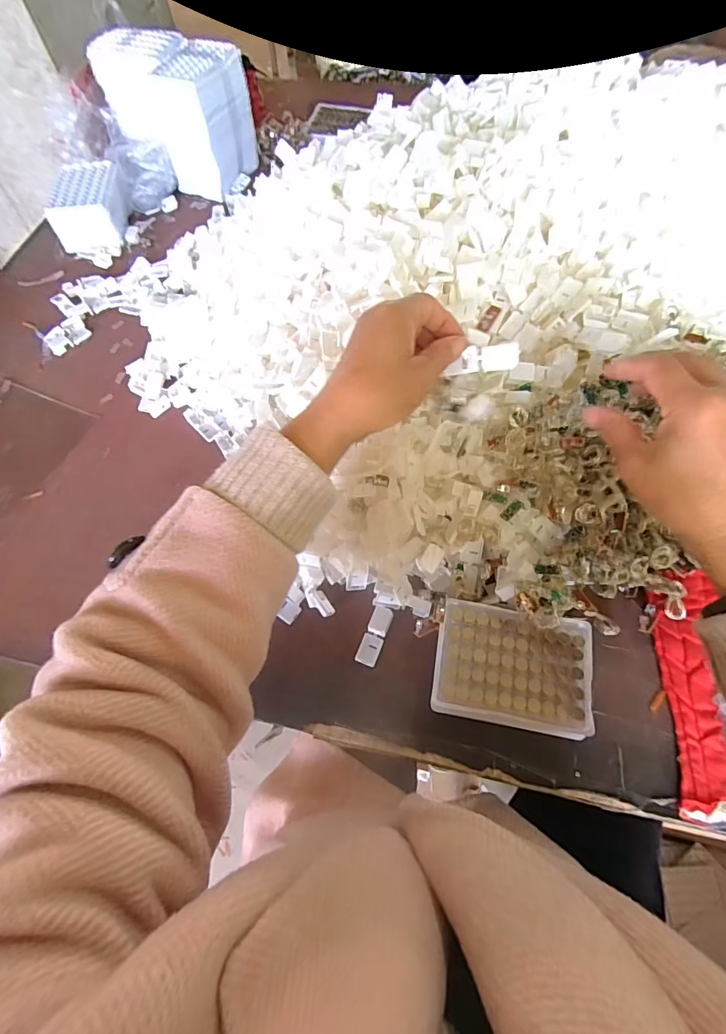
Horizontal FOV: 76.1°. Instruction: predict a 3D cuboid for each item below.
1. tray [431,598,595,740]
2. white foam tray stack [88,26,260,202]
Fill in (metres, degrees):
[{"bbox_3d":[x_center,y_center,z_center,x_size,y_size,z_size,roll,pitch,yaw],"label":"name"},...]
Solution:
[{"bbox_3d":[0.130,0.134,0.410,0.127,0.037,0.095,9,65,8],"label":"tray"},{"bbox_3d":[-0.302,-0.672,0.769,0.224,0.157,0.131,27,69,16],"label":"white foam tray stack"}]

